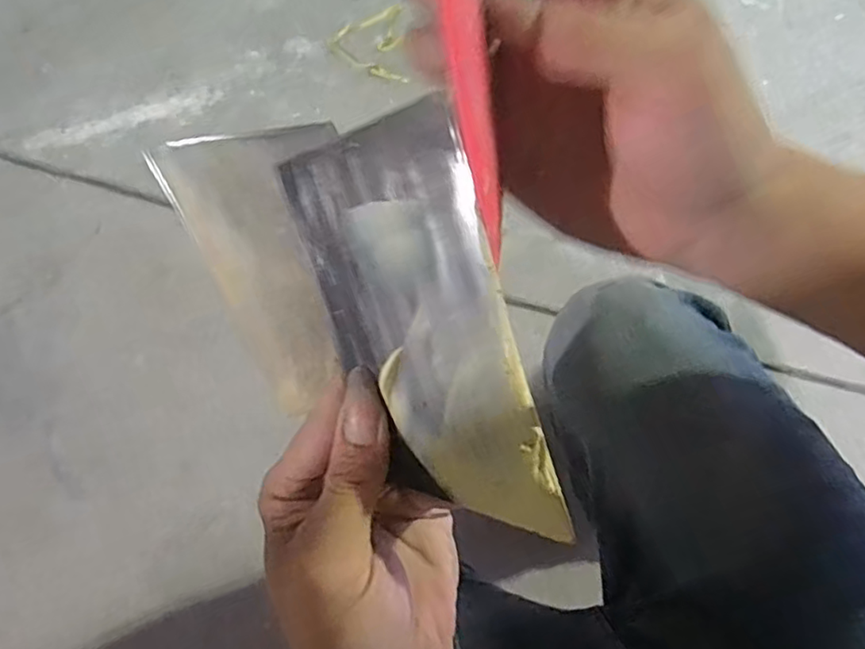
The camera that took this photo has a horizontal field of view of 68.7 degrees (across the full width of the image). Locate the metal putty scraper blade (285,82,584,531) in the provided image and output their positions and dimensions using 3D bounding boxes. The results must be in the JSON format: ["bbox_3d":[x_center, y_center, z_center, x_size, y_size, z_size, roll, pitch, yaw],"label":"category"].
[{"bbox_3d":[-0.005,0.005,0.216,0.073,0.005,0.141,-11,100,35],"label":"metal putty scraper blade"}]

